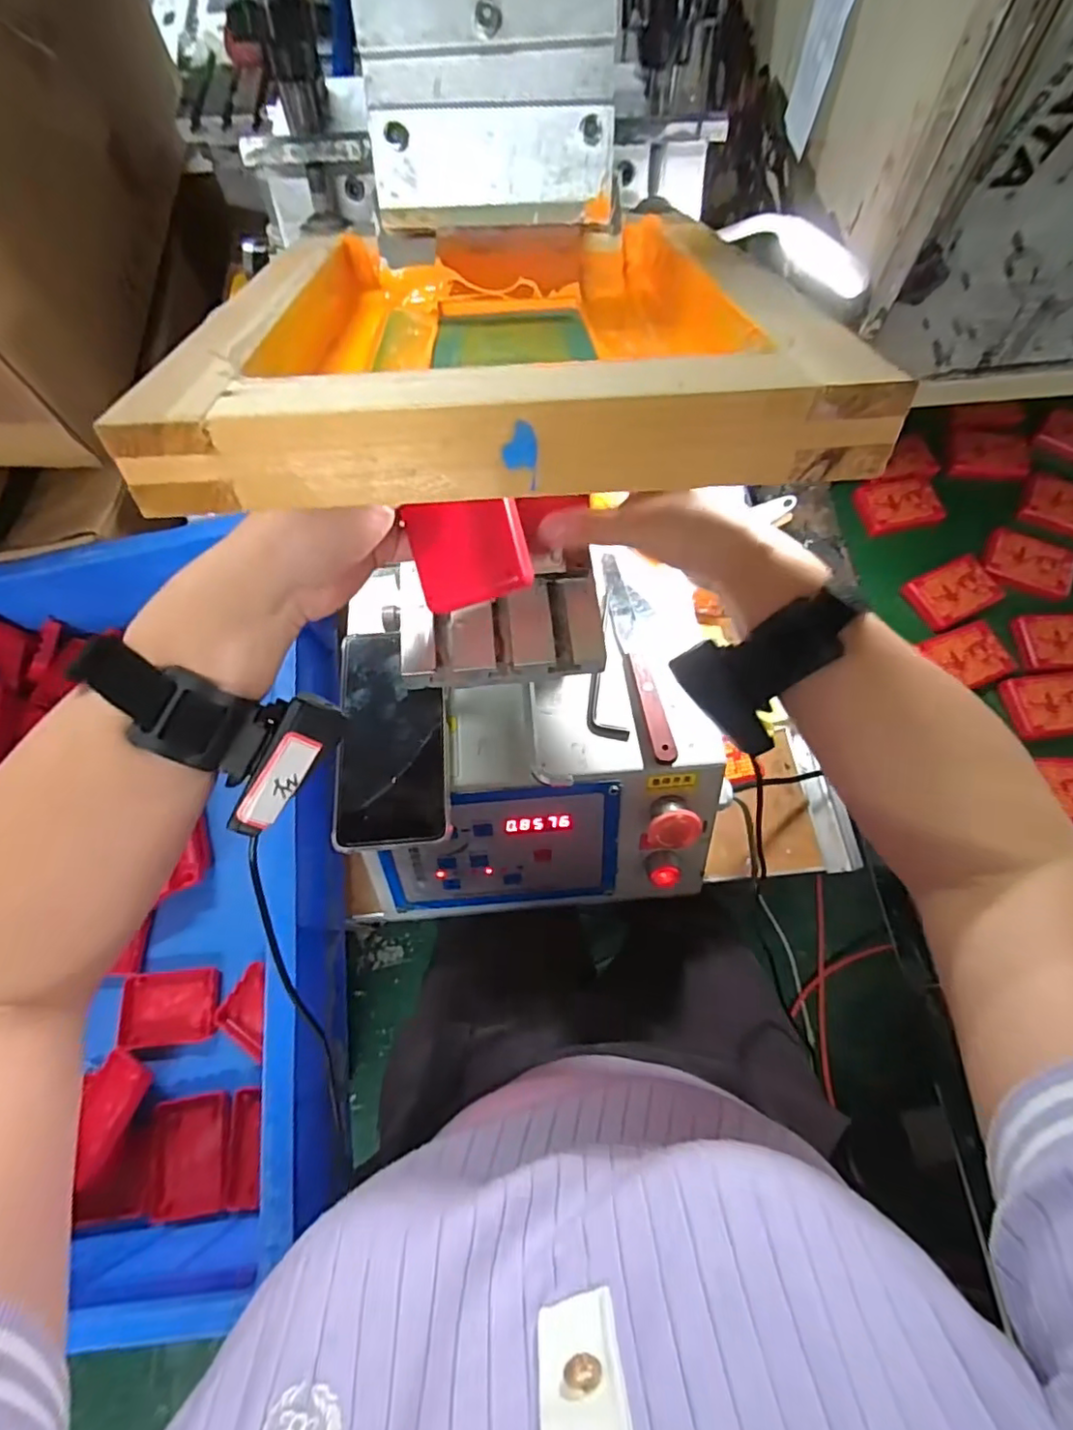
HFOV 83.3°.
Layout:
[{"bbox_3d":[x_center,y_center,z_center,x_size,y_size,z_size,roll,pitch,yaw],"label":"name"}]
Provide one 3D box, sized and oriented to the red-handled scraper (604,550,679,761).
[{"bbox_3d":[0.080,-0.049,0.457,0.031,0.014,0.179,-7,68,-2],"label":"red-handled scraper"}]

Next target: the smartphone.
[{"bbox_3d":[-0.102,0.015,0.435,0.077,0.015,0.159,-5,68,-1],"label":"smartphone"}]

